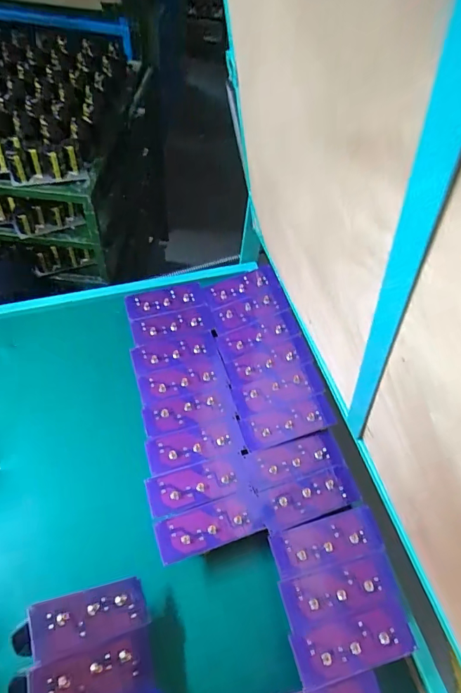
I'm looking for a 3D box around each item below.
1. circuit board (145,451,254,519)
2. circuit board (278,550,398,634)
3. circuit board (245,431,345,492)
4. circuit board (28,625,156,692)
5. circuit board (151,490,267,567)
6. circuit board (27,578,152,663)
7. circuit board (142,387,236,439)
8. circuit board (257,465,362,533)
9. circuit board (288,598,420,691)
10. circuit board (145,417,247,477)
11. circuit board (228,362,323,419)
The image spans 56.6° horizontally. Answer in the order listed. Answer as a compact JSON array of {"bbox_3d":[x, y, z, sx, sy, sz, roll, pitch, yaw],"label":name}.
[{"bbox_3d":[-0.042,0.186,0.582,0.140,0.005,0.054,-14,59,-14],"label":"circuit board"},{"bbox_3d":[0.132,0.293,0.516,0.135,0.010,0.054,-10,58,-12],"label":"circuit board"},{"bbox_3d":[0.090,0.162,0.610,0.130,0.009,0.053,-12,58,-13],"label":"circuit board"},{"bbox_3d":[-0.136,0.341,0.443,0.138,0.013,0.055,15,43,-46],"label":"circuit board"},{"bbox_3d":[-0.026,0.231,0.553,0.136,0.006,0.053,-14,59,-14],"label":"circuit board"},{"bbox_3d":[-0.150,0.296,0.471,0.130,0.011,0.053,12,45,-44],"label":"circuit board"},{"bbox_3d":[-0.062,0.099,0.645,0.134,0.007,0.053,-11,58,-12],"label":"circuit board"},{"bbox_3d":[0.107,0.205,0.583,0.134,0.007,0.052,-13,58,-14],"label":"circuit board"},{"bbox_3d":[0.142,0.340,0.491,0.137,0.006,0.053,-14,58,-8],"label":"circuit board"},{"bbox_3d":[-0.050,0.142,0.614,0.136,0.005,0.055,-12,58,-13],"label":"circuit board"},{"bbox_3d":[0.072,0.065,0.662,0.135,0.011,0.054,-12,58,-13],"label":"circuit board"}]

